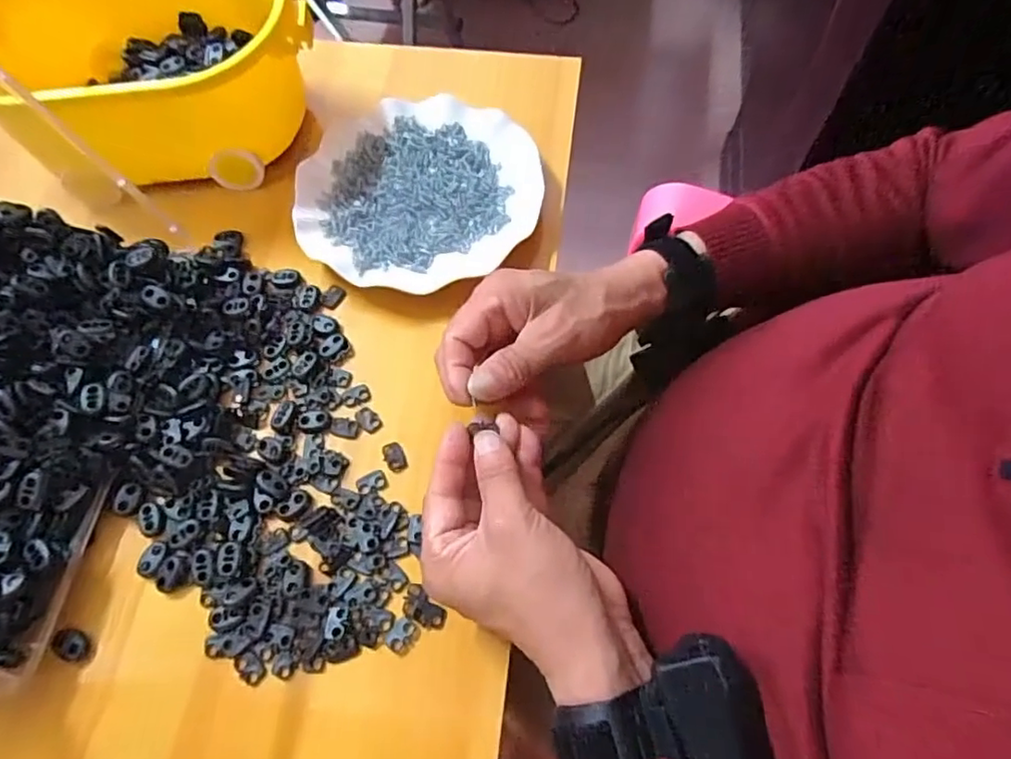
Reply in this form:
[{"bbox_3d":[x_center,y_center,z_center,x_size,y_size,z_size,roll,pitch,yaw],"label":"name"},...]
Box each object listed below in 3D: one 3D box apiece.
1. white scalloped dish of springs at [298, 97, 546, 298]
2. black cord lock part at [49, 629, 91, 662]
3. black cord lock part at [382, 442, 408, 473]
[{"bbox_3d":[-0.065,-0.145,0.459,0.177,0.017,0.168,0,64,1],"label":"white scalloped dish of springs"},{"bbox_3d":[-0.244,0.149,0.339,0.021,0.004,0.016,12,65,6],"label":"black cord lock part"},{"bbox_3d":[-0.071,0.049,0.386,0.012,0.004,0.020,-25,66,-11],"label":"black cord lock part"}]

